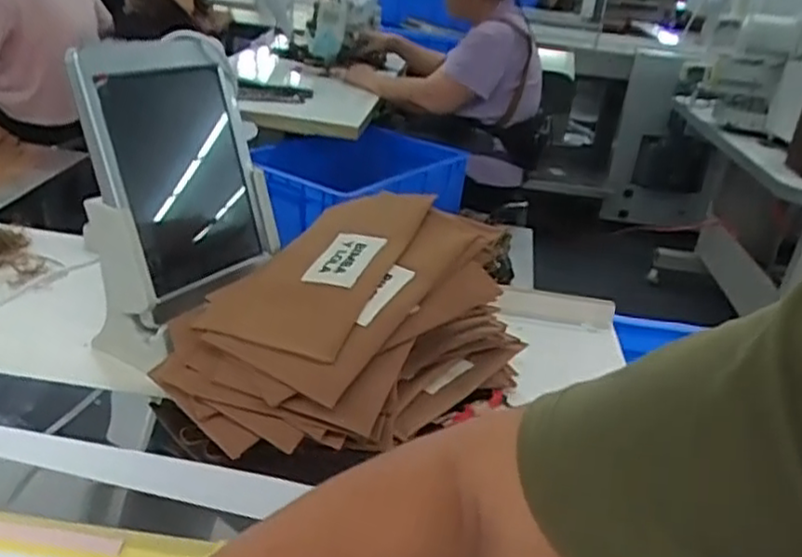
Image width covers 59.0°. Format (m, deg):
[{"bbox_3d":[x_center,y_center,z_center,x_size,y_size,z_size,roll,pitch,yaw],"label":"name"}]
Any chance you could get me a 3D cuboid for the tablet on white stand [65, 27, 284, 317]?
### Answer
[{"bbox_3d":[-0.183,-0.087,0.576,0.034,0.201,0.156,-3,21,33],"label":"tablet on white stand"}]

